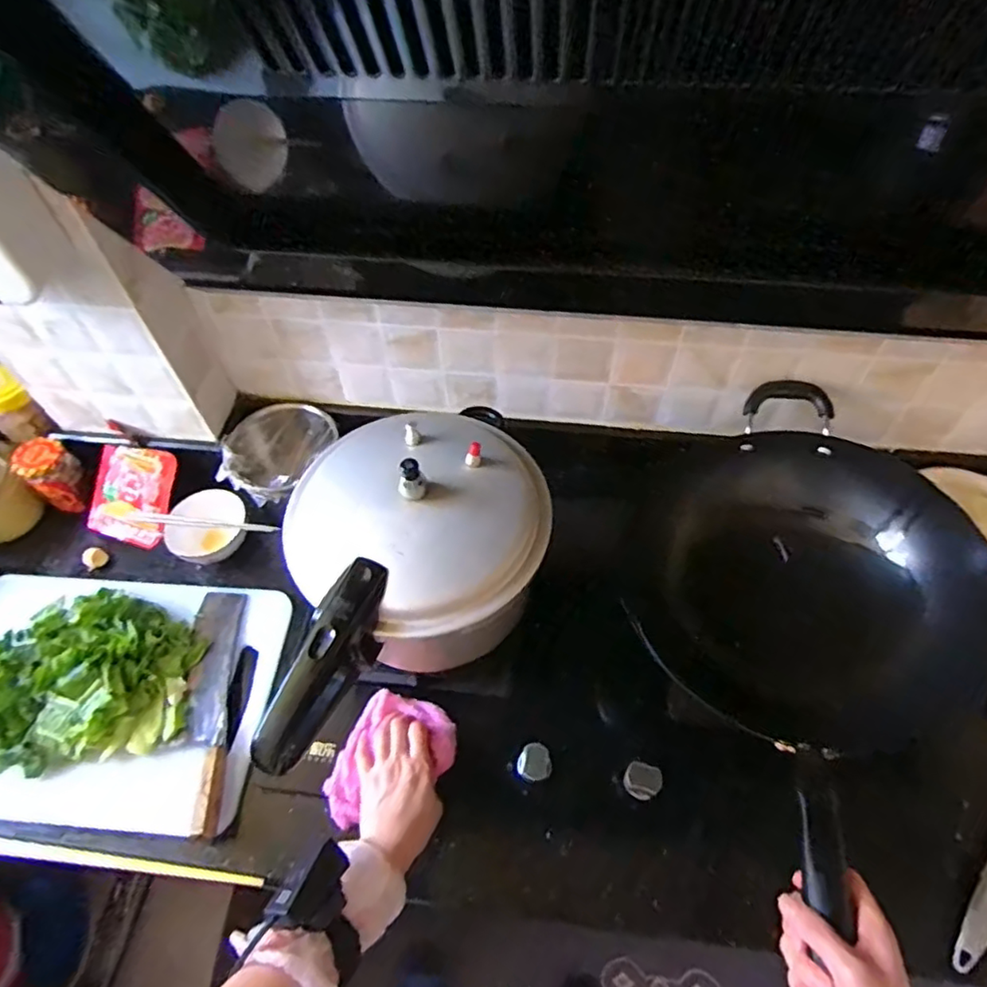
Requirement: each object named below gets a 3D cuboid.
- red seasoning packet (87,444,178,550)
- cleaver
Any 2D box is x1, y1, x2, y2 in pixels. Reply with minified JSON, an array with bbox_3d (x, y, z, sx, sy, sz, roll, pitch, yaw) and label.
[{"bbox_3d":[-0.517,0.001,0.879,0.103,0.148,0.017,19,13,-12],"label":"red seasoning packet"},{"bbox_3d":[-0.344,0.247,0.734,0.056,0.027,0.289,-7,55,-3],"label":"cleaver"}]

